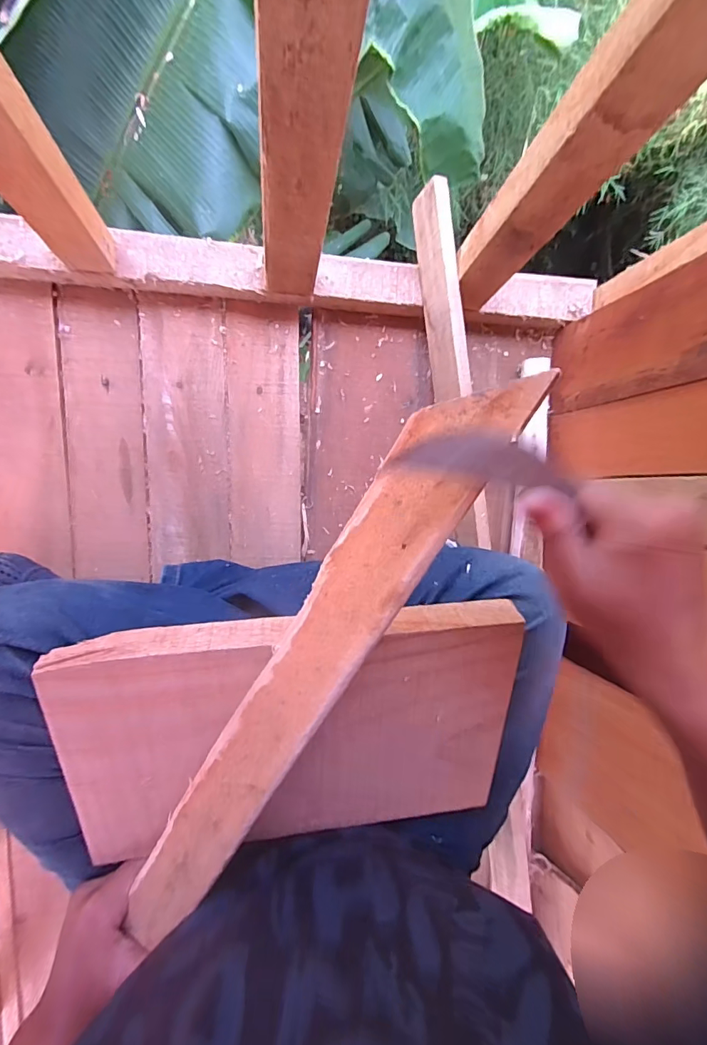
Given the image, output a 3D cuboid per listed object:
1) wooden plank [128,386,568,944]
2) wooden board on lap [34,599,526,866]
[{"bbox_3d":[-0.040,0.109,0.260,0.044,0.024,0.427,28,108,-10],"label":"wooden plank"},{"bbox_3d":[-0.037,0.163,0.340,0.319,0.027,0.199,-2,114,-10],"label":"wooden board on lap"}]

